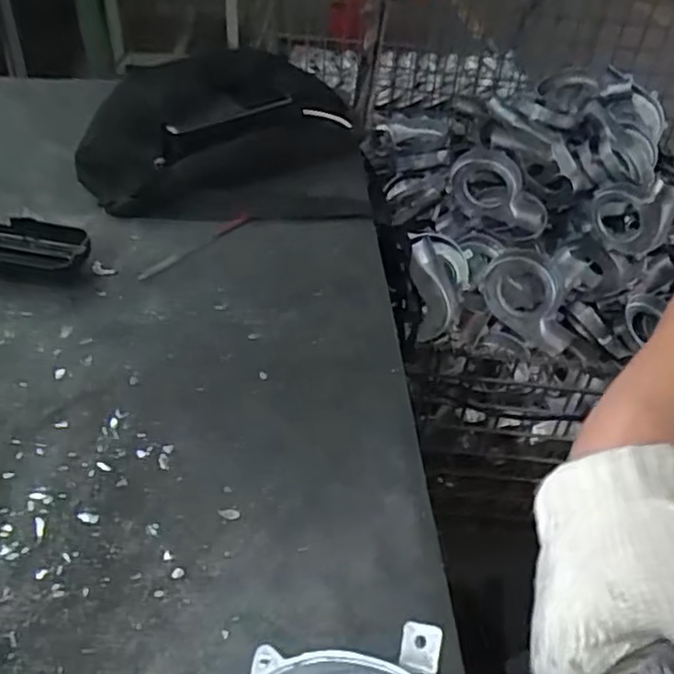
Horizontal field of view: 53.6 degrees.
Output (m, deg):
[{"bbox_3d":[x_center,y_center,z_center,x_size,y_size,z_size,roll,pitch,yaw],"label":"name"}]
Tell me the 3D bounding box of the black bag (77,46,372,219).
[{"bbox_3d":[-0.101,-0.194,0.616,0.256,0.086,0.203,-3,41,-10],"label":"black bag"}]

